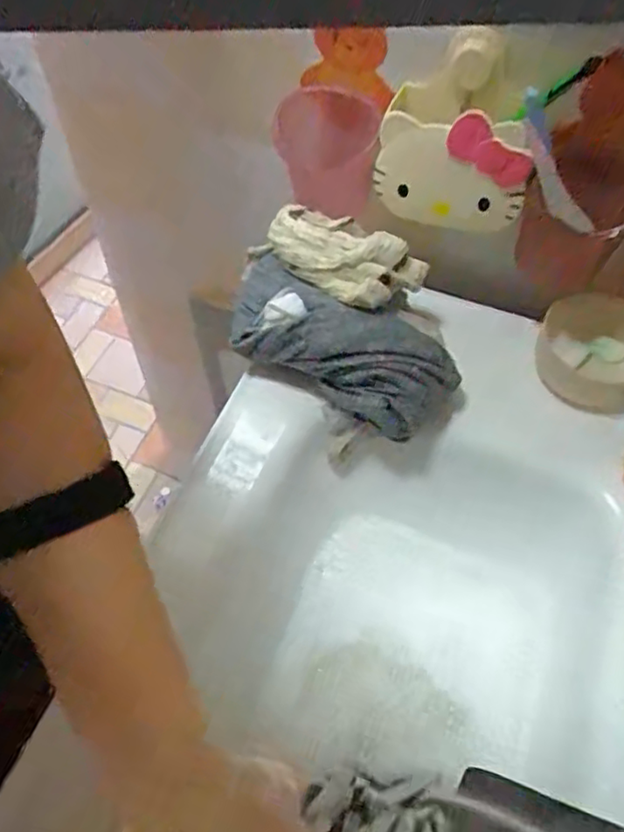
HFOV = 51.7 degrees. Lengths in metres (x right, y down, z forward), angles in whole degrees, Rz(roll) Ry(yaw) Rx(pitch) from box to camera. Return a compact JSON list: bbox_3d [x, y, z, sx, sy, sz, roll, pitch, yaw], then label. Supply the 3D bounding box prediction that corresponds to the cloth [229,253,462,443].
[{"bbox_3d":[0.021,-0.064,0.564,0.212,0.075,0.078,26,58,17],"label":"cloth"}]

